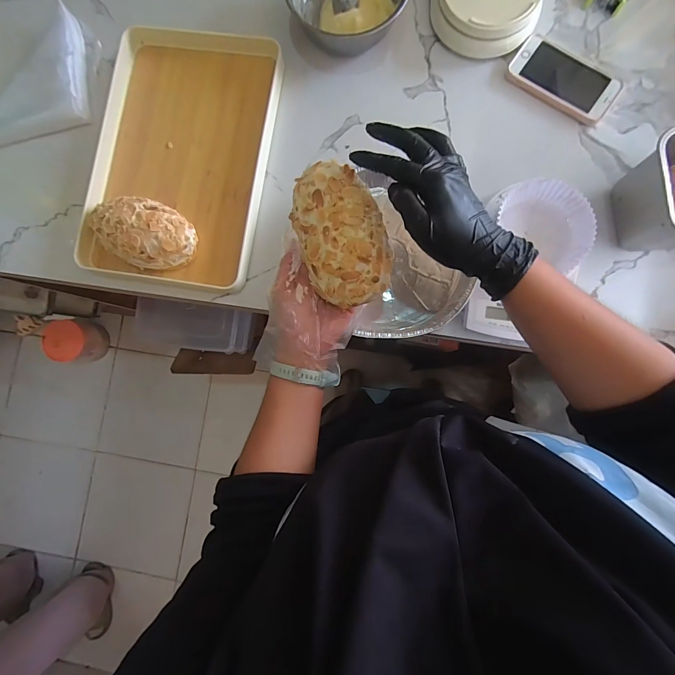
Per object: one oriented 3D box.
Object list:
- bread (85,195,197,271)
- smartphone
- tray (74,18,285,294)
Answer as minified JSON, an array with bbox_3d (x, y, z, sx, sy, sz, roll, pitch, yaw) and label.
[{"bbox_3d":[-0.257,-0.139,0.444,0.139,0.050,0.089,25,88,5],"label":"bread"},{"bbox_3d":[0.297,-0.340,0.443,0.136,0.009,0.074,36,89,5],"label":"smartphone"},{"bbox_3d":[-0.211,-0.251,0.463,0.232,0.024,0.354,9,87,4],"label":"tray"}]

